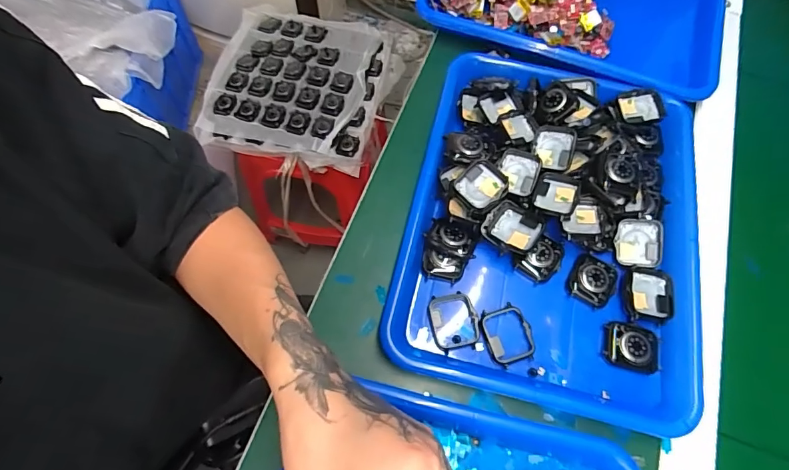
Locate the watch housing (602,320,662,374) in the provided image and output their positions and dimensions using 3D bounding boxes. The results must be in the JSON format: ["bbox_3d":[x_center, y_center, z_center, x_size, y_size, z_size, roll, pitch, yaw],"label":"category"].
[{"bbox_3d":[0.199,0.093,0.356,0.045,0.012,0.038,12,66,4],"label":"watch housing"}]

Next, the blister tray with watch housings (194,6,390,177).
[{"bbox_3d":[-0.194,-0.302,0.860,0.321,0.056,0.348,8,66,2],"label":"blister tray with watch housings"}]

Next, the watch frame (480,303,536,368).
[{"bbox_3d":[0.094,0.083,0.357,0.038,0.009,0.046,-15,67,-8],"label":"watch frame"}]

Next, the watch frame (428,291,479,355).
[{"bbox_3d":[0.049,0.073,0.363,0.040,0.012,0.047,-10,66,-6],"label":"watch frame"}]

